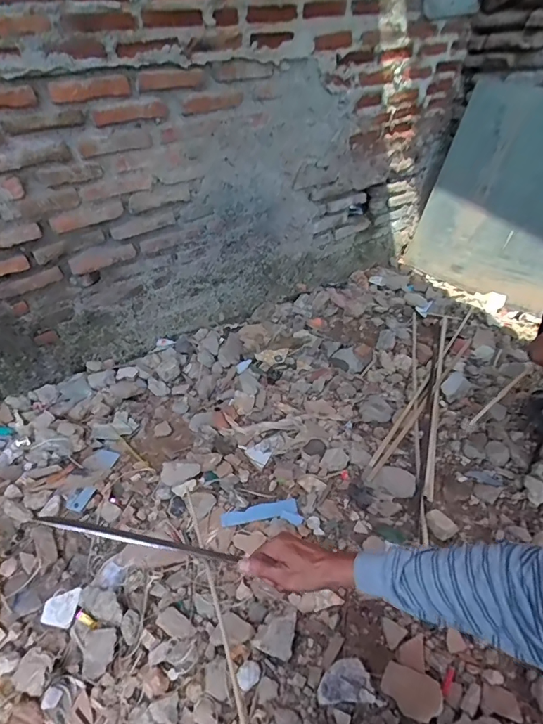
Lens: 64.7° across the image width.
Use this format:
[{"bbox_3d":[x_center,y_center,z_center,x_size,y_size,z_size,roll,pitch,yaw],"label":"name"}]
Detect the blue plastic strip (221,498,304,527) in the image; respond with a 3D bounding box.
[{"bbox_3d":[-0.026,0.390,1.093,0.200,0.029,0.065,-3,38,-2],"label":"blue plastic strip"}]

